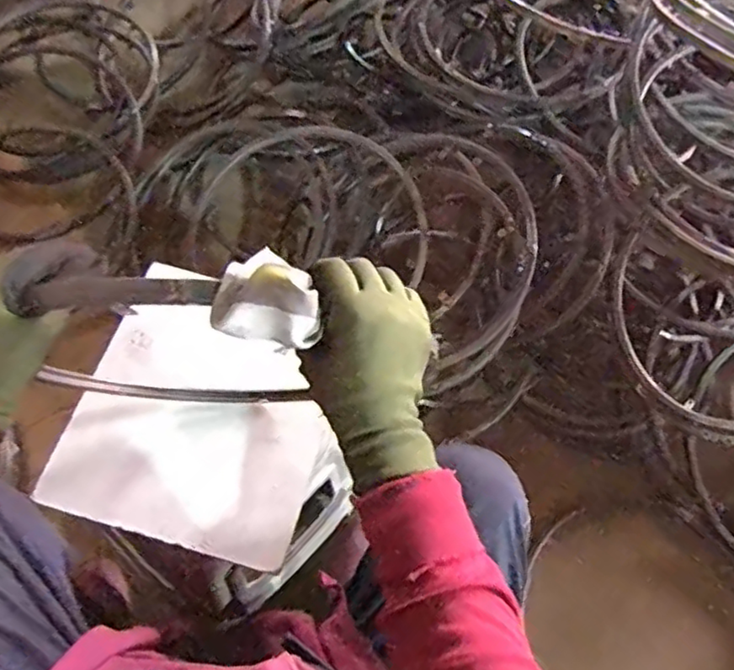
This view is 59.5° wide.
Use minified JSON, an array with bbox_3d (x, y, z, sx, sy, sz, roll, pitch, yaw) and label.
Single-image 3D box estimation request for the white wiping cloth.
[{"bbox_3d":[-0.061,-0.024,0.389,0.060,0.031,0.050,8,63,0],"label":"white wiping cloth"}]

